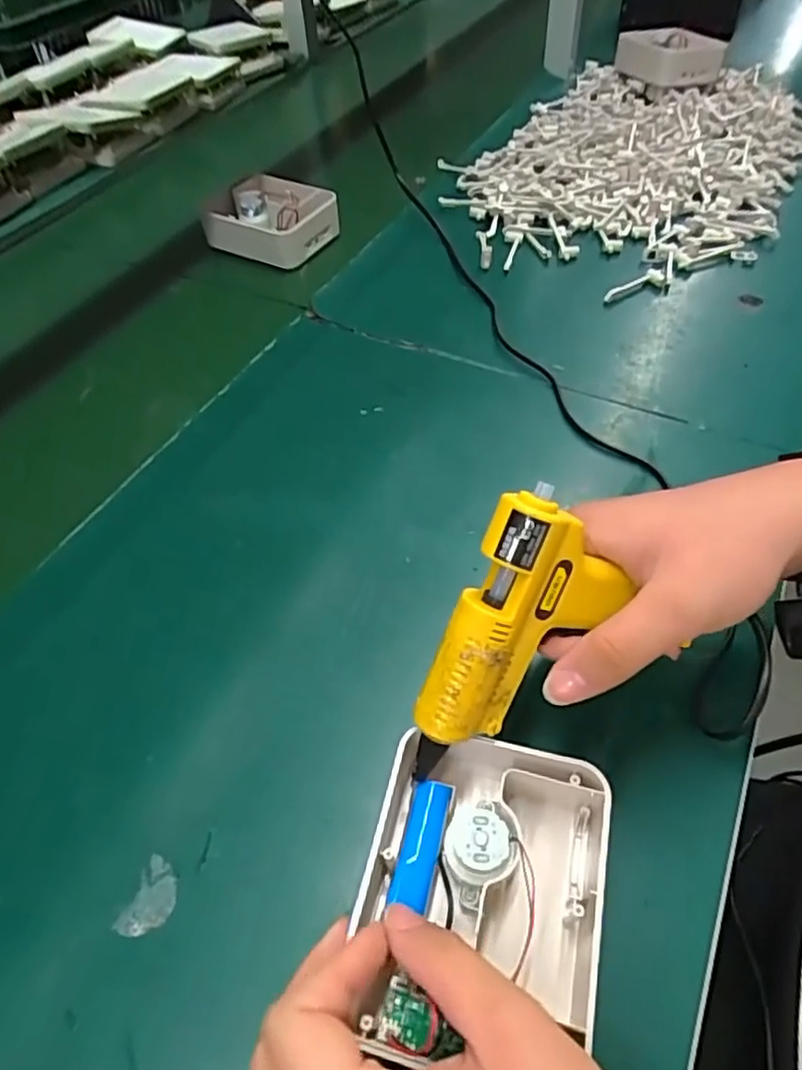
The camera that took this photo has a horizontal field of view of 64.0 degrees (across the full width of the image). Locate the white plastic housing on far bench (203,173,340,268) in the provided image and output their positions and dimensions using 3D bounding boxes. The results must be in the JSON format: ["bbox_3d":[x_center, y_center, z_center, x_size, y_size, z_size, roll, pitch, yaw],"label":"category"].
[{"bbox_3d":[-0.139,-0.341,0.691,0.118,0.044,0.095,24,57,21],"label":"white plastic housing on far bench"}]

